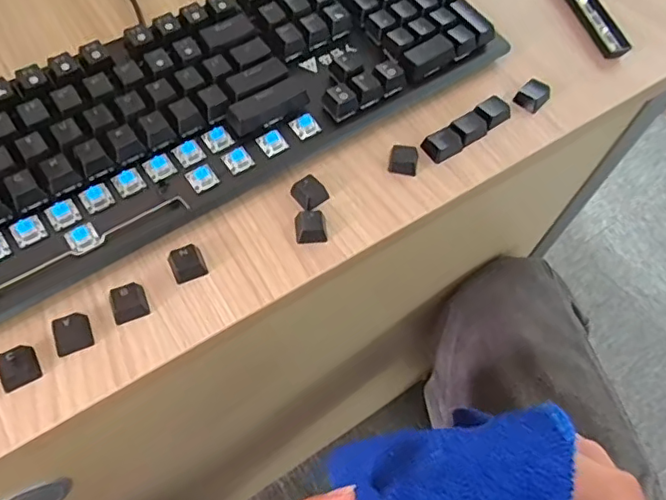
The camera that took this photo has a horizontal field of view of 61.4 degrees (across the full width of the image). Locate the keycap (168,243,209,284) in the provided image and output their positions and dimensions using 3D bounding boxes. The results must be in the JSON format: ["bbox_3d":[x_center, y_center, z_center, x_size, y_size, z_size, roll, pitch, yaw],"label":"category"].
[{"bbox_3d":[-0.079,0.007,0.305,0.018,0.008,0.017,-20,63,-15],"label":"keycap"}]

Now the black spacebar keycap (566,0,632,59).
[{"bbox_3d":[0.195,-0.194,0.439,0.020,0.010,0.117,-11,61,-10],"label":"black spacebar keycap"}]

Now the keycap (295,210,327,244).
[{"bbox_3d":[-0.013,-0.013,0.321,0.017,0.010,0.019,-7,60,-8],"label":"keycap"}]

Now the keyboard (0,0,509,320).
[{"bbox_3d":[-0.097,-0.080,0.334,0.427,0.037,0.121,-31,66,-20],"label":"keyboard"}]

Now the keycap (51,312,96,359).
[{"bbox_3d":[-0.131,0.042,0.281,0.018,0.009,0.017,-21,63,-15],"label":"keycap"}]

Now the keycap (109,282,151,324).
[{"bbox_3d":[-0.106,0.027,0.291,0.017,0.009,0.017,-19,62,-14],"label":"keycap"}]

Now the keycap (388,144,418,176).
[{"bbox_3d":[0.045,-0.057,0.352,0.018,0.008,0.019,9,59,2],"label":"keycap"}]

